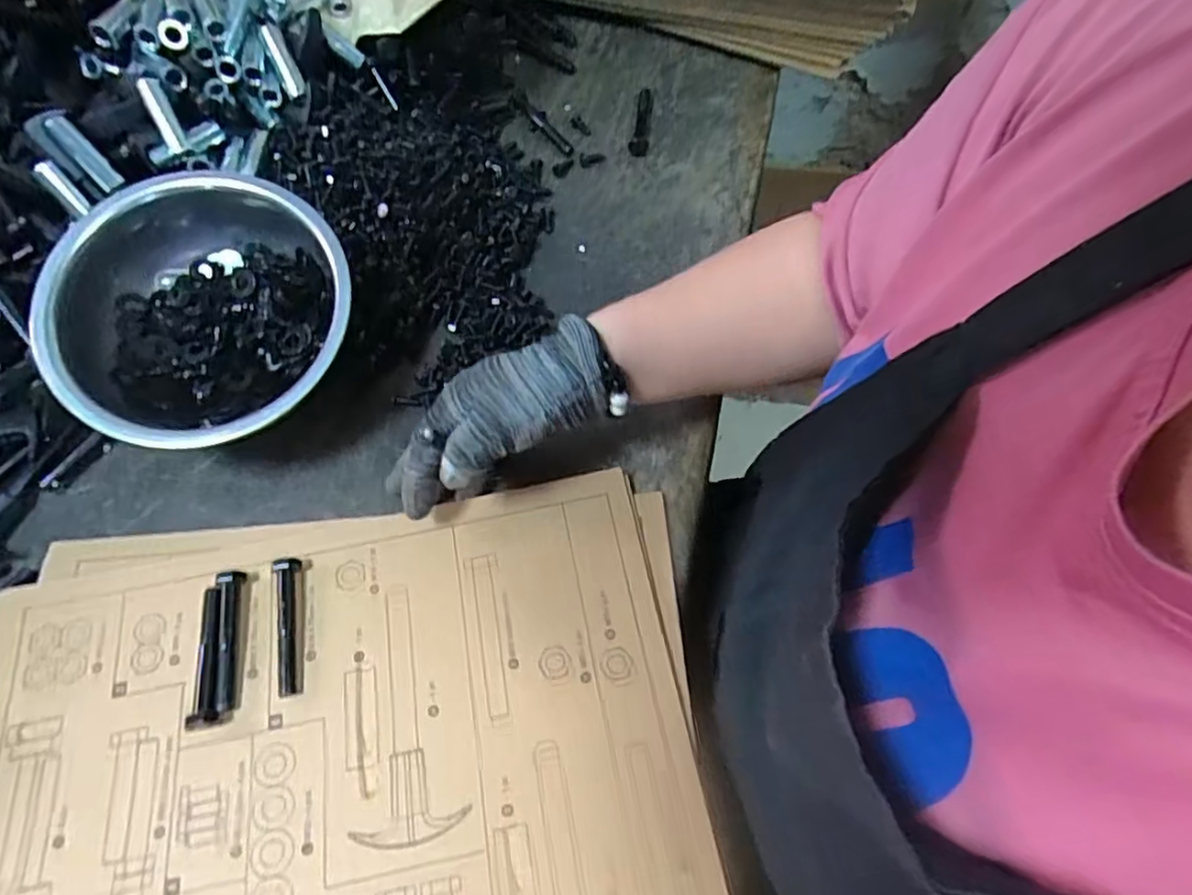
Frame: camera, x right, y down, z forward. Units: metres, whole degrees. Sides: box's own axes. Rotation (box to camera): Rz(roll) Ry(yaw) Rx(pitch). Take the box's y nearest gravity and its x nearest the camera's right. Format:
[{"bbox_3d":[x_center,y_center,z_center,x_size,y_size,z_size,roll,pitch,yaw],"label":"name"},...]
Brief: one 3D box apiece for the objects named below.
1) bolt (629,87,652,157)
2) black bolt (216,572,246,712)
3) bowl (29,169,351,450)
[{"bbox_3d":[0.039,-0.281,0.558,0.015,0.016,0.086,4,64,5],"label":"bolt"},{"bbox_3d":[-0.203,0.105,0.356,0.011,0.016,0.073,-10,64,-1],"label":"black bolt"},{"bbox_3d":[-0.242,-0.079,0.415,0.177,0.075,0.171,-21,79,-9],"label":"bowl"}]

